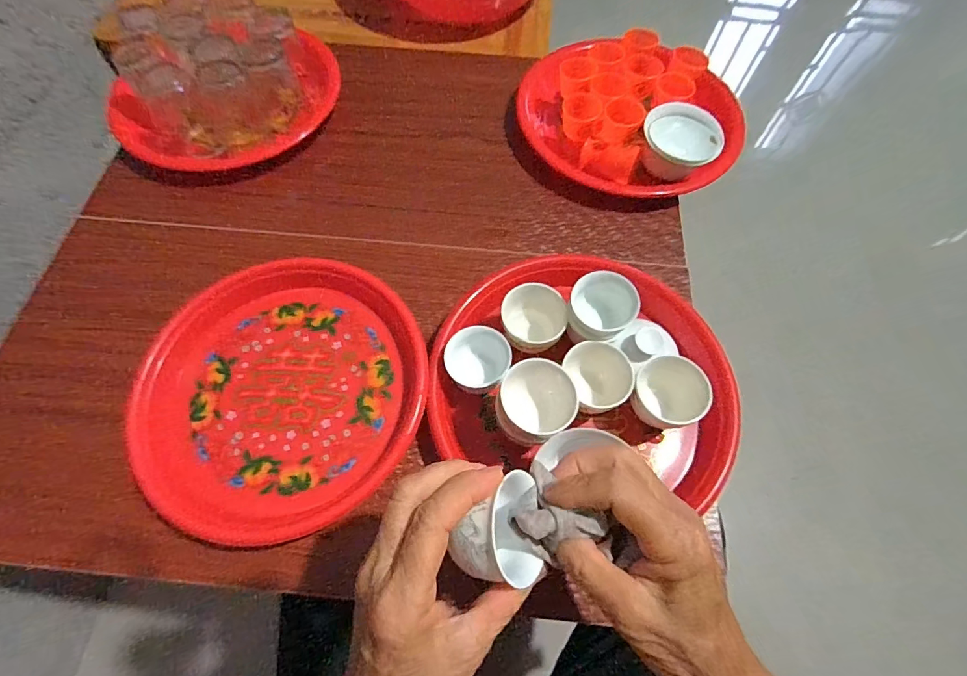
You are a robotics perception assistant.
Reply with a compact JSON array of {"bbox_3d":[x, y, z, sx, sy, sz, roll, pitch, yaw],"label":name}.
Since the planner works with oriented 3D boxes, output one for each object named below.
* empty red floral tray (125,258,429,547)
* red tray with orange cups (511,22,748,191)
[{"bbox_3d":[-0.174,0.038,0.377,0.235,0.032,0.231,39,70,18],"label":"empty red floral tray"},{"bbox_3d":[0.161,-0.253,0.496,0.248,0.069,0.199,35,69,17],"label":"red tray with orange cups"}]

